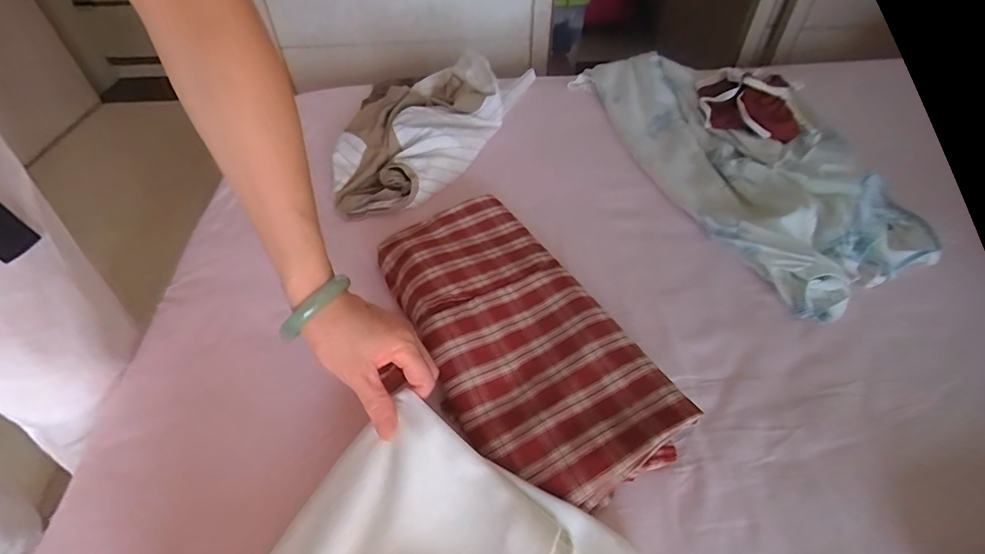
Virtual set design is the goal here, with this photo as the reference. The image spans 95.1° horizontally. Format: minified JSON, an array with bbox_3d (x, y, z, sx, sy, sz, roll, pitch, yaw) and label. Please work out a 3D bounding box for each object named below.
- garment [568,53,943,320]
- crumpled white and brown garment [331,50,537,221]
[{"bbox_3d":[0.391,-0.229,0.719,0.355,0.063,0.637,-16,46,-12],"label":"garment"},{"bbox_3d":[-0.106,-0.262,0.741,0.225,0.075,0.473,16,51,14],"label":"crumpled white and brown garment"}]

